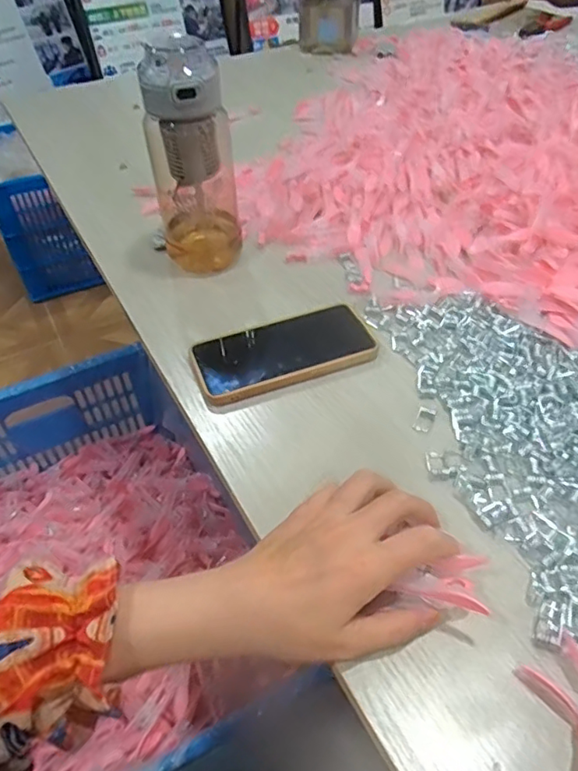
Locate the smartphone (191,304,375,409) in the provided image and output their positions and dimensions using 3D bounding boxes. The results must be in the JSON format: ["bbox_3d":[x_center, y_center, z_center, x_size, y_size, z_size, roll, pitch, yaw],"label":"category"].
[{"bbox_3d":[-0.005,-0.032,0.507,0.159,0.008,0.086,-18,48,-13],"label":"smartphone"}]

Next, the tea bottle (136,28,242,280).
[{"bbox_3d":[-0.094,-0.214,0.551,0.082,0.197,0.069,-9,47,-5],"label":"tea bottle"}]

